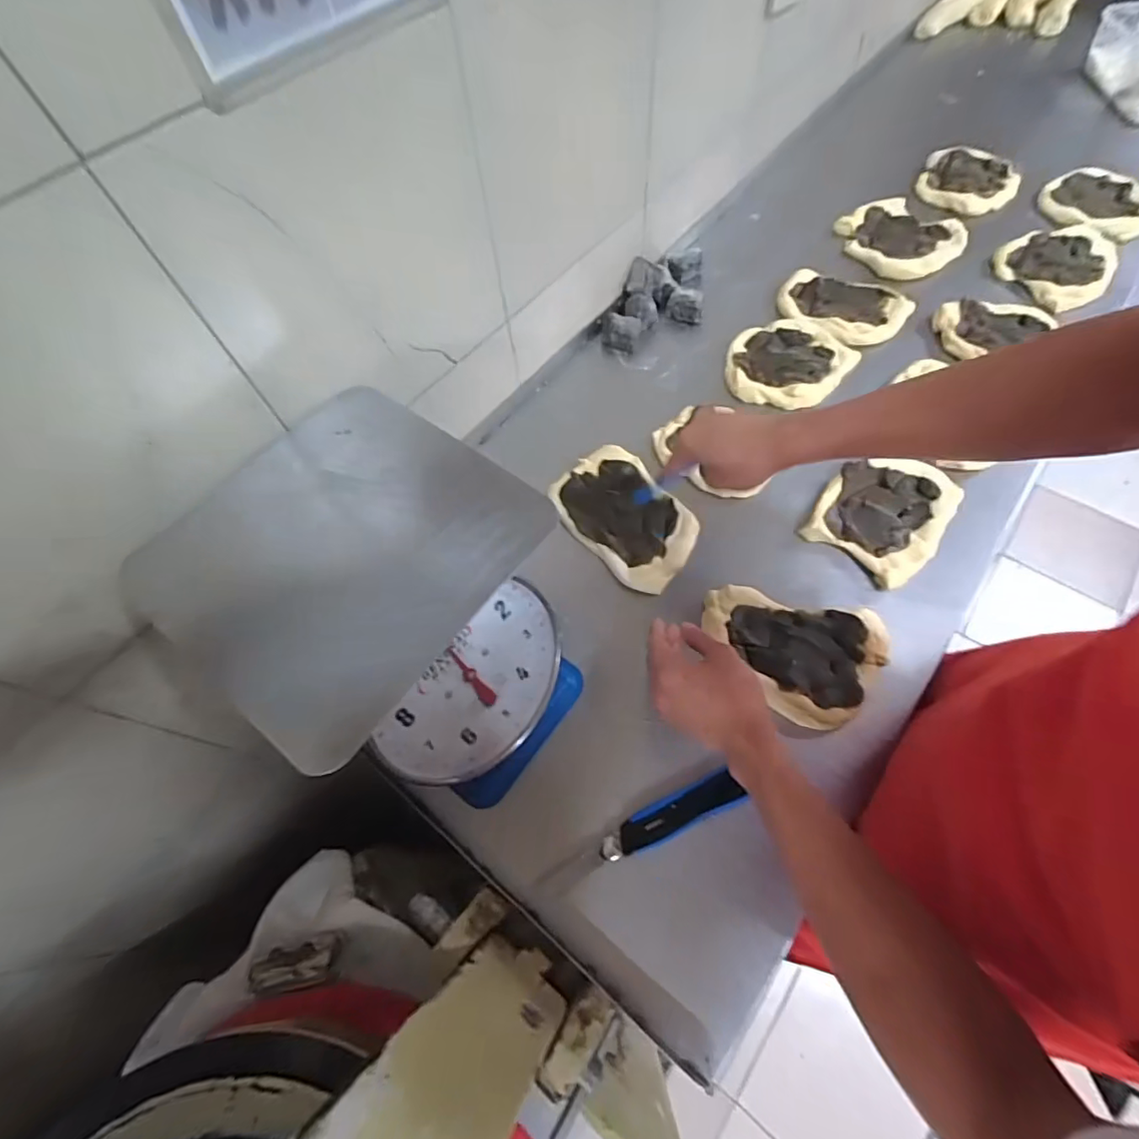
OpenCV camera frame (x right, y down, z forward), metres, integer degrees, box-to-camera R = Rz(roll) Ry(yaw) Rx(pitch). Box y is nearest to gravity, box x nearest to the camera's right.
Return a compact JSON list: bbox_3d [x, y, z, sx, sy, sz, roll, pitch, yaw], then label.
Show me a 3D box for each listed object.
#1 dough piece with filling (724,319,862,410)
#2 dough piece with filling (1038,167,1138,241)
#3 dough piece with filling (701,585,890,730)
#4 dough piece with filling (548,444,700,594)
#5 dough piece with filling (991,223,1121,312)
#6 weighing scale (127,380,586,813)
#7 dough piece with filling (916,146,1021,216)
[{"bbox_3d":[0.307,-0.292,0.774,0.156,0.023,0.160,-2,63,3],"label":"dough piece with filling"},{"bbox_3d":[0.854,-0.598,0.880,0.151,0.020,0.166,24,67,15],"label":"dough piece with filling"},{"bbox_3d":[0.235,0.090,0.578,0.185,0.022,0.131,14,65,11],"label":"dough piece with filling"},{"bbox_3d":[0.070,-0.066,0.673,0.121,0.026,0.192,-37,67,-14],"label":"dough piece with filling"},{"bbox_3d":[0.743,-0.471,0.825,0.178,0.017,0.144,-38,67,-15],"label":"dough piece with filling"},{"bbox_3d":[-0.148,0.040,0.506,0.290,0.262,0.235,29,68,17],"label":"weighing scale"},{"bbox_3d":[0.679,-0.661,0.922,0.147,0.031,0.133,22,66,14],"label":"dough piece with filling"}]

